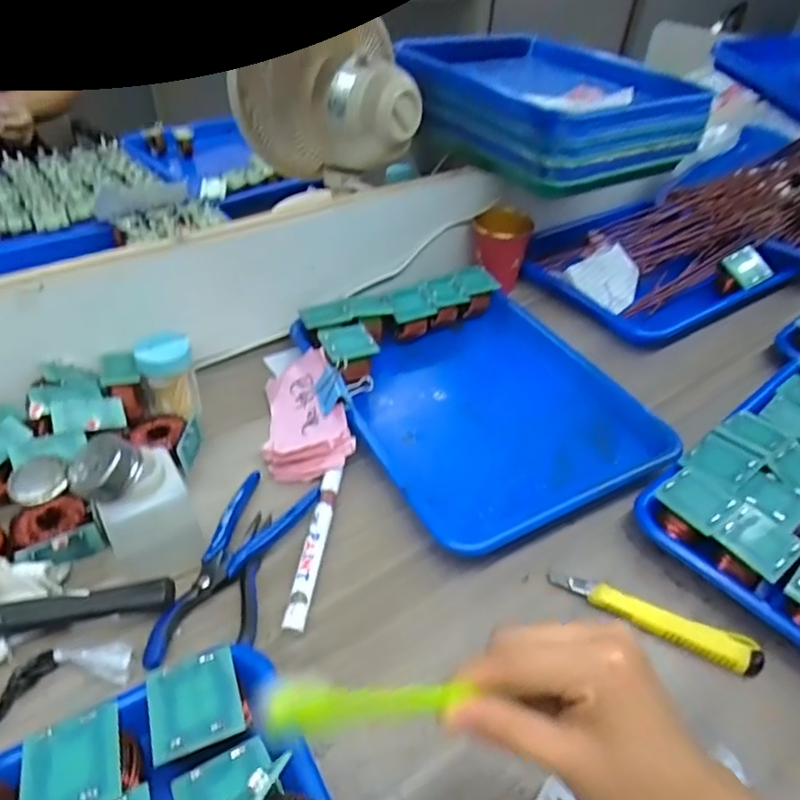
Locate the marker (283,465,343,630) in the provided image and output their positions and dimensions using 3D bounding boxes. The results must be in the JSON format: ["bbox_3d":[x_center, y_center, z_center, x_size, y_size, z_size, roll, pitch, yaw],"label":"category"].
[{"bbox_3d":[-0.062,0.105,0.430,0.015,0.014,0.136,8,43,2],"label":"marker"}]

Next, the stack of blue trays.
[{"bbox_3d":[0.186,-0.380,0.758,0.304,0.100,0.353,-23,48,-27],"label":"stack of blue trays"}]

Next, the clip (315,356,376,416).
[{"bbox_3d":[-0.049,-0.012,0.522,0.050,0.024,0.045,-10,45,-17],"label":"clip"}]

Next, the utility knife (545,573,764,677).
[{"bbox_3d":[0.171,0.151,0.401,0.137,0.018,0.022,19,44,15],"label":"utility knife"}]

